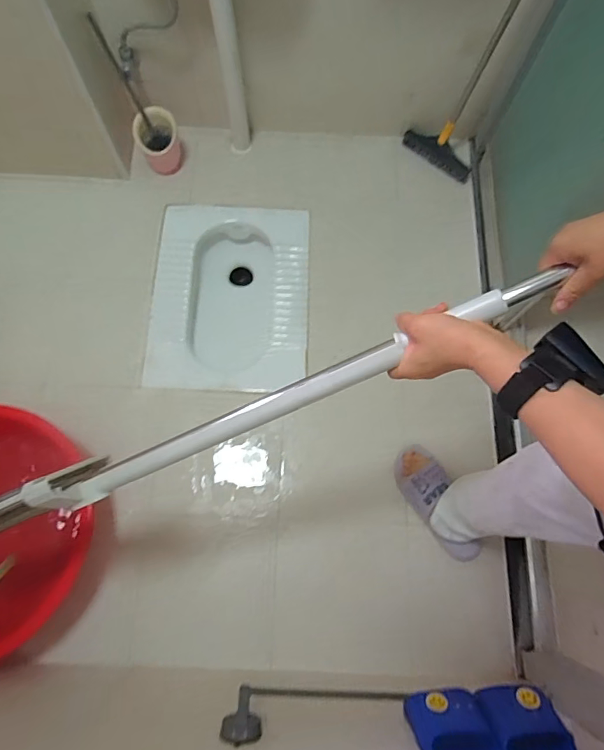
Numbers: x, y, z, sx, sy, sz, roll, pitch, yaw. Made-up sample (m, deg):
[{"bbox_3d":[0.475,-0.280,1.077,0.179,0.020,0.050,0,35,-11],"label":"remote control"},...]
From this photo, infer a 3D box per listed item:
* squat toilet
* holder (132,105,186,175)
[{"bbox_3d":[-0.190,-0.206,1.309,0.416,0.187,0.556,1,73,-1],"label":"squat toilet"},{"bbox_3d":[-0.398,-0.648,1.282,0.122,0.144,0.093,-23,75,-8],"label":"holder"}]

